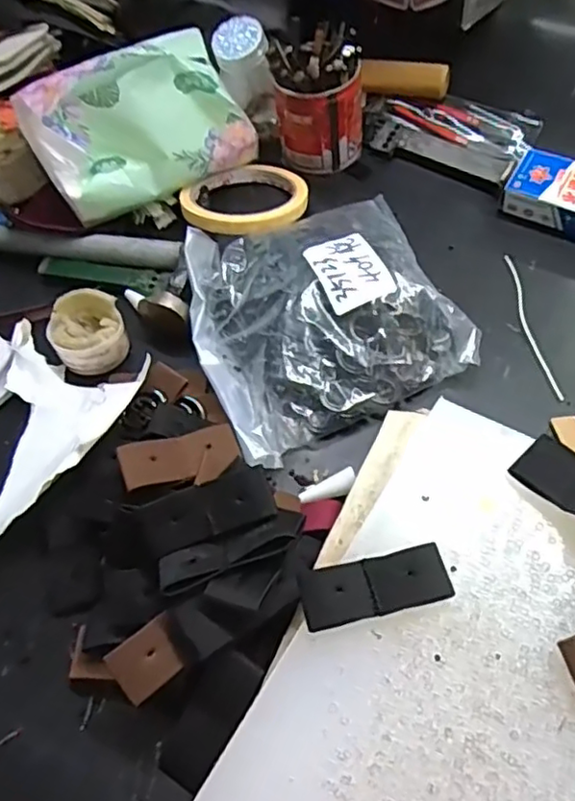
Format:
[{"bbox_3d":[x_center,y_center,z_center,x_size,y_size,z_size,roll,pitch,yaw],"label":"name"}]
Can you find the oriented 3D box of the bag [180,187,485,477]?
[{"bbox_3d":[0.020,-0.064,0.400,0.171,0.043,0.164,-26,57,-9],"label":"bag"}]

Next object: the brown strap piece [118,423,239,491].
[{"bbox_3d":[-0.056,0.031,0.336,0.062,0.004,0.027,-11,76,-25],"label":"brown strap piece"}]

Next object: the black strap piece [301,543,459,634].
[{"bbox_3d":[0.037,0.080,0.272,0.063,0.007,0.024,-13,56,0],"label":"black strap piece"}]

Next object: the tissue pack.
[{"bbox_3d":[-0.107,-0.199,0.463,0.149,0.086,0.082,-29,59,-11],"label":"tissue pack"}]

